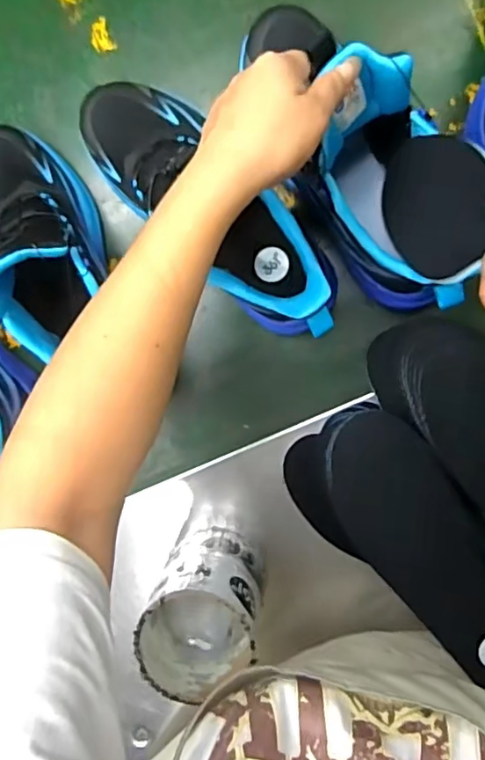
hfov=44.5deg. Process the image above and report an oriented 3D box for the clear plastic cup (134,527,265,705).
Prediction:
[{"bbox_3d":[-0.029,0.167,0.456,0.079,0.120,0.070,-42,91,10],"label":"clear plastic cup"}]

